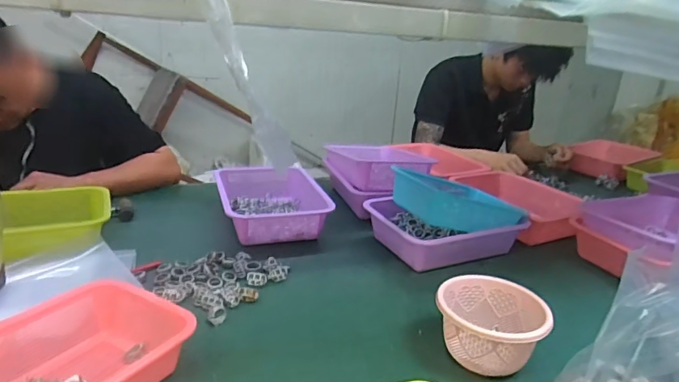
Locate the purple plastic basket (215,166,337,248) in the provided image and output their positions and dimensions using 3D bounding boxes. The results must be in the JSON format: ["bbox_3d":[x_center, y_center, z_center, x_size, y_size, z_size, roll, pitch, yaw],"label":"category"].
[{"bbox_3d":[-0.161,0.027,1.051,0.217,0.094,0.293,-4,21,-21],"label":"purple plastic basket"}]

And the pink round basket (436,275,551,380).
[{"bbox_3d":[0.208,0.193,0.648,0.142,0.088,0.133,4,20,-1],"label":"pink round basket"}]

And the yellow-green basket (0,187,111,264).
[{"bbox_3d":[-0.566,0.055,0.848,0.257,0.079,0.191,-5,22,-25],"label":"yellow-green basket"}]

